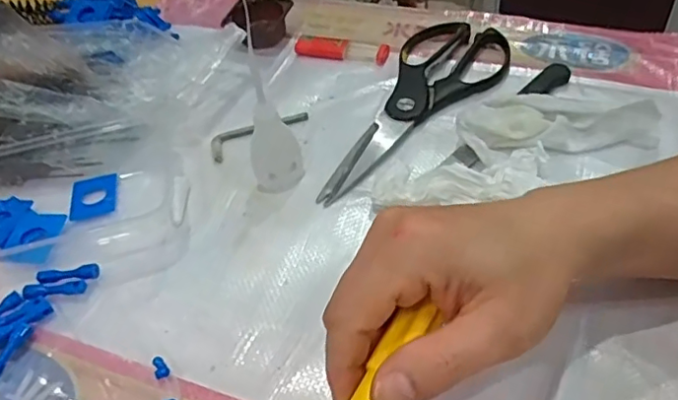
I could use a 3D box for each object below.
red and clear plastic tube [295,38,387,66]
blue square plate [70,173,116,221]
[{"bbox_3d":[0.002,-0.130,0.498,0.083,0.011,0.019,12,50,18],"label":"red and clear plastic tube"},{"bbox_3d":[-0.175,-0.004,0.410,0.030,0.004,0.040,-14,47,-6],"label":"blue square plate"}]

